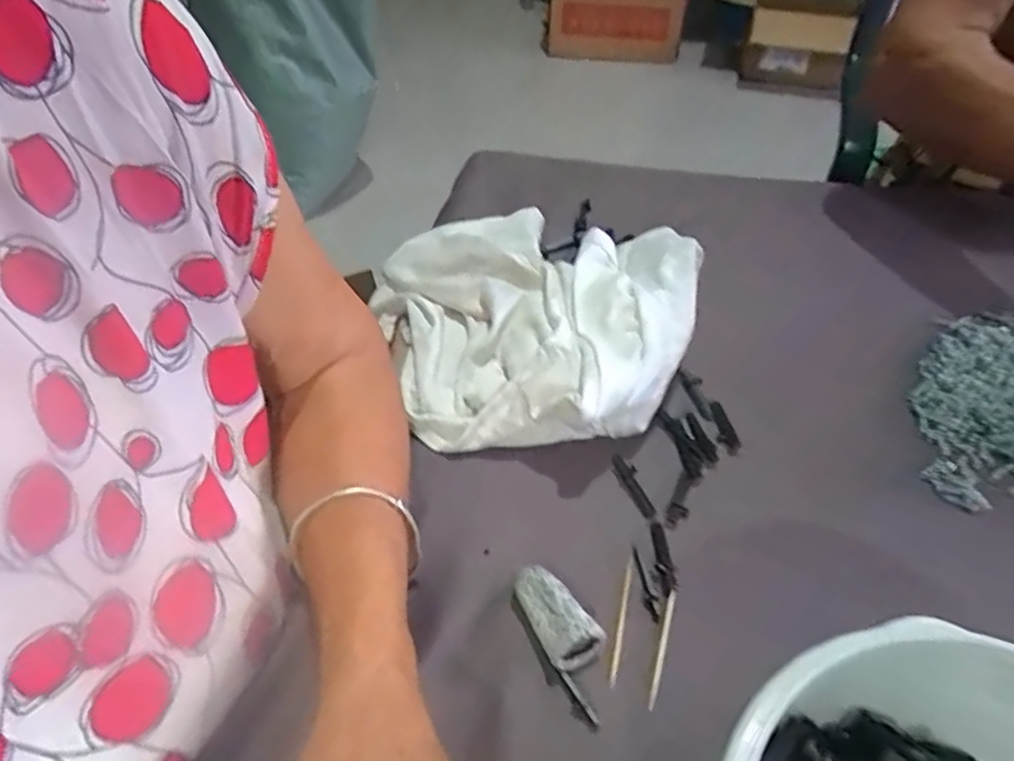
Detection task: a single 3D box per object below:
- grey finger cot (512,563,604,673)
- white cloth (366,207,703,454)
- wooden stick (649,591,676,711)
[{"bbox_3d":[0.020,0.105,0.282,0.022,0.017,0.046,-29,51,-21],"label":"grey finger cot"},{"bbox_3d":[0.007,-0.049,0.407,0.216,0.055,0.212,18,51,20],"label":"white cloth"},{"bbox_3d":[0.069,0.119,0.280,0.005,0.004,0.053,12,49,15],"label":"wooden stick"}]

